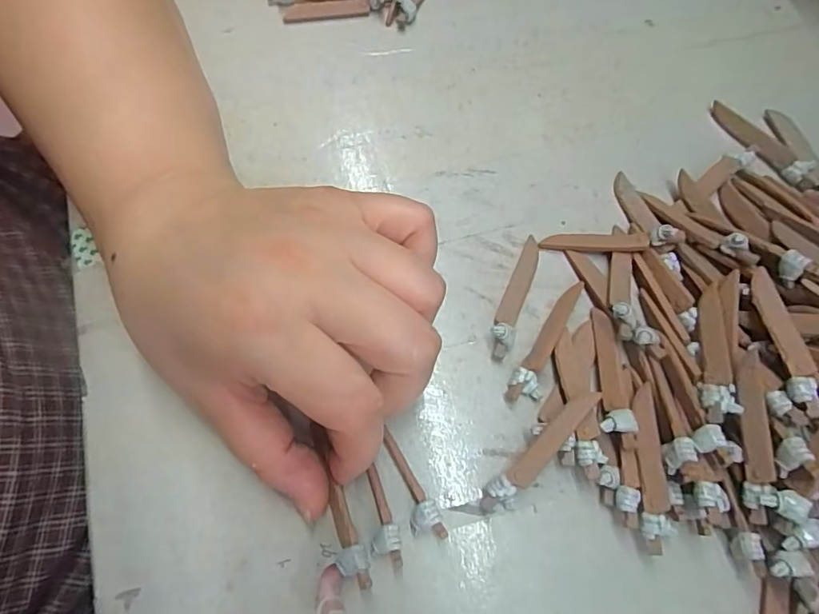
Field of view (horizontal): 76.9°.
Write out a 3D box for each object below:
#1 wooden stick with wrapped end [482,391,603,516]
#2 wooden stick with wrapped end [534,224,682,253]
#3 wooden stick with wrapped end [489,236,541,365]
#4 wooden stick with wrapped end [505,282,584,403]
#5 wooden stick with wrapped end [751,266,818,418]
[{"bbox_3d":[0.049,0.054,0.191,0.011,0.009,0.058,43,87,12],"label":"wooden stick with wrapped end"},{"bbox_3d":[0.088,-0.029,0.225,0.058,0.009,0.009,-2,70,15],"label":"wooden stick with wrapped end"},{"bbox_3d":[0.045,-0.006,0.218,0.010,0.011,0.058,20,71,5],"label":"wooden stick with wrapped end"},{"bbox_3d":[0.057,0.013,0.213,0.013,0.007,0.059,28,72,8],"label":"wooden stick with wrapped end"},{"bbox_3d":[0.136,0.011,0.187,0.008,0.005,0.058,3,58,-1],"label":"wooden stick with wrapped end"}]

